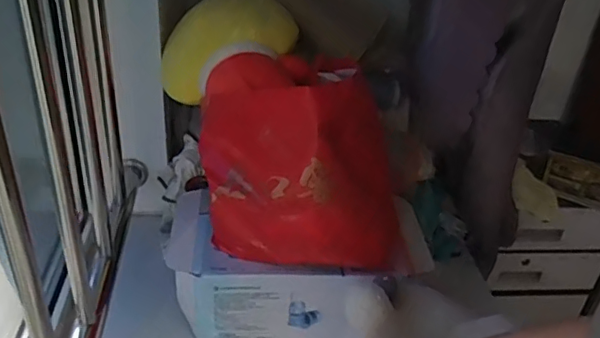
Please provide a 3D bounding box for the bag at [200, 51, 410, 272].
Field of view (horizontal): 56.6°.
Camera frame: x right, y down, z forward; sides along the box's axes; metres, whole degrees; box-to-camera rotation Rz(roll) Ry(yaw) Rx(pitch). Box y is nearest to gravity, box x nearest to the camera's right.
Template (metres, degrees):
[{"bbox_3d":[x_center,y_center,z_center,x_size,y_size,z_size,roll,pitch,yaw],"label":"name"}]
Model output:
[{"bbox_3d":[0.009,-0.022,0.836,0.305,0.258,0.242,5,33,-3],"label":"bag"}]

